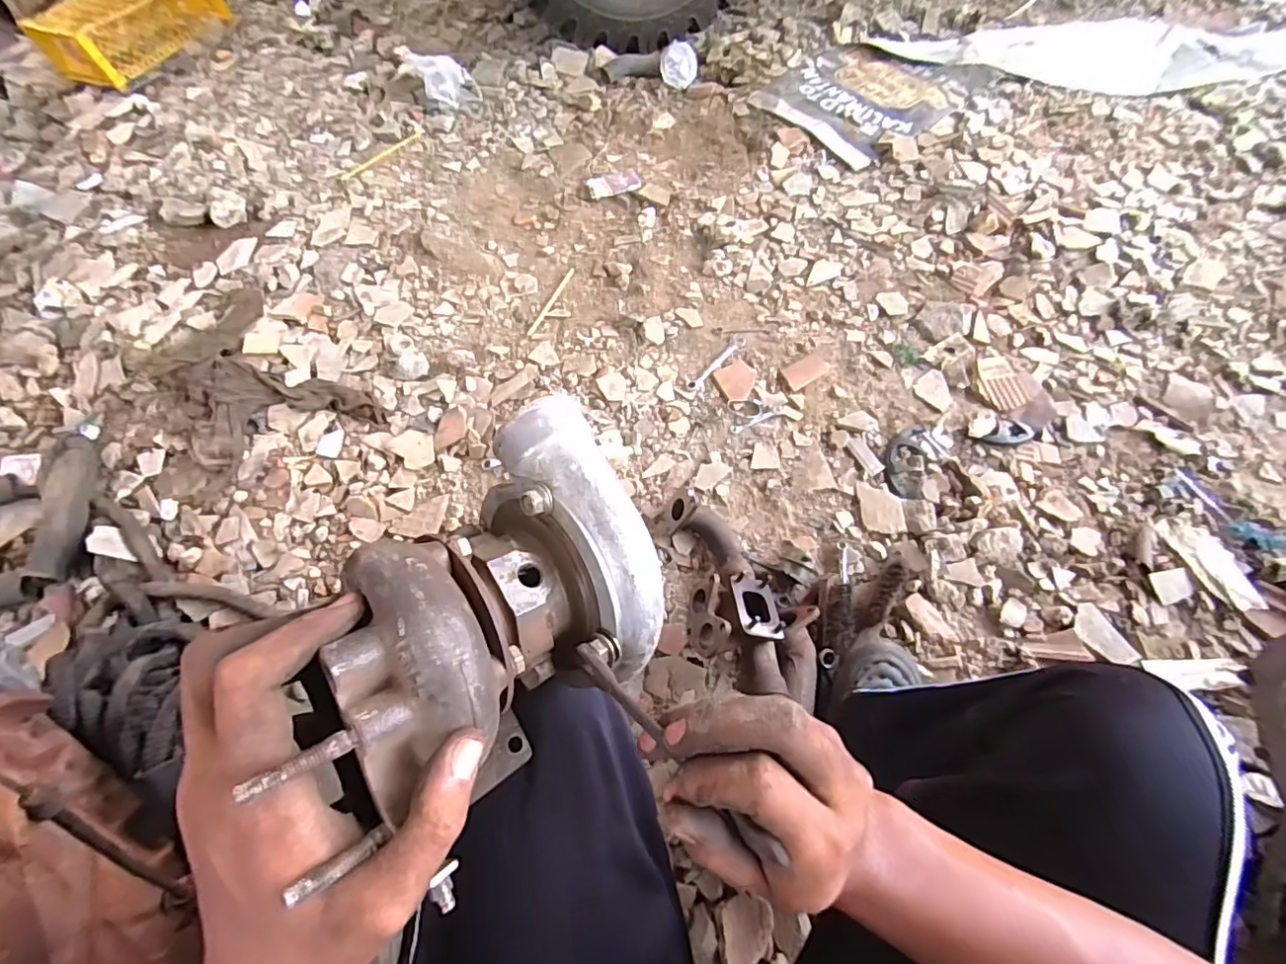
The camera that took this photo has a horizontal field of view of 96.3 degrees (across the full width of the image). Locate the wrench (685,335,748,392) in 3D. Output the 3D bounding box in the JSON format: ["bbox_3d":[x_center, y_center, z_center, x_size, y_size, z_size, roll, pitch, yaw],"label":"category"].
[{"bbox_3d":[0.144,-0.232,1.119,0.022,0.006,0.167,41,72,19],"label":"wrench"}]

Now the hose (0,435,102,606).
[{"bbox_3d":[-1.185,0.086,1.008,0.433,0.076,0.279,-15,65,-5],"label":"hose"}]

